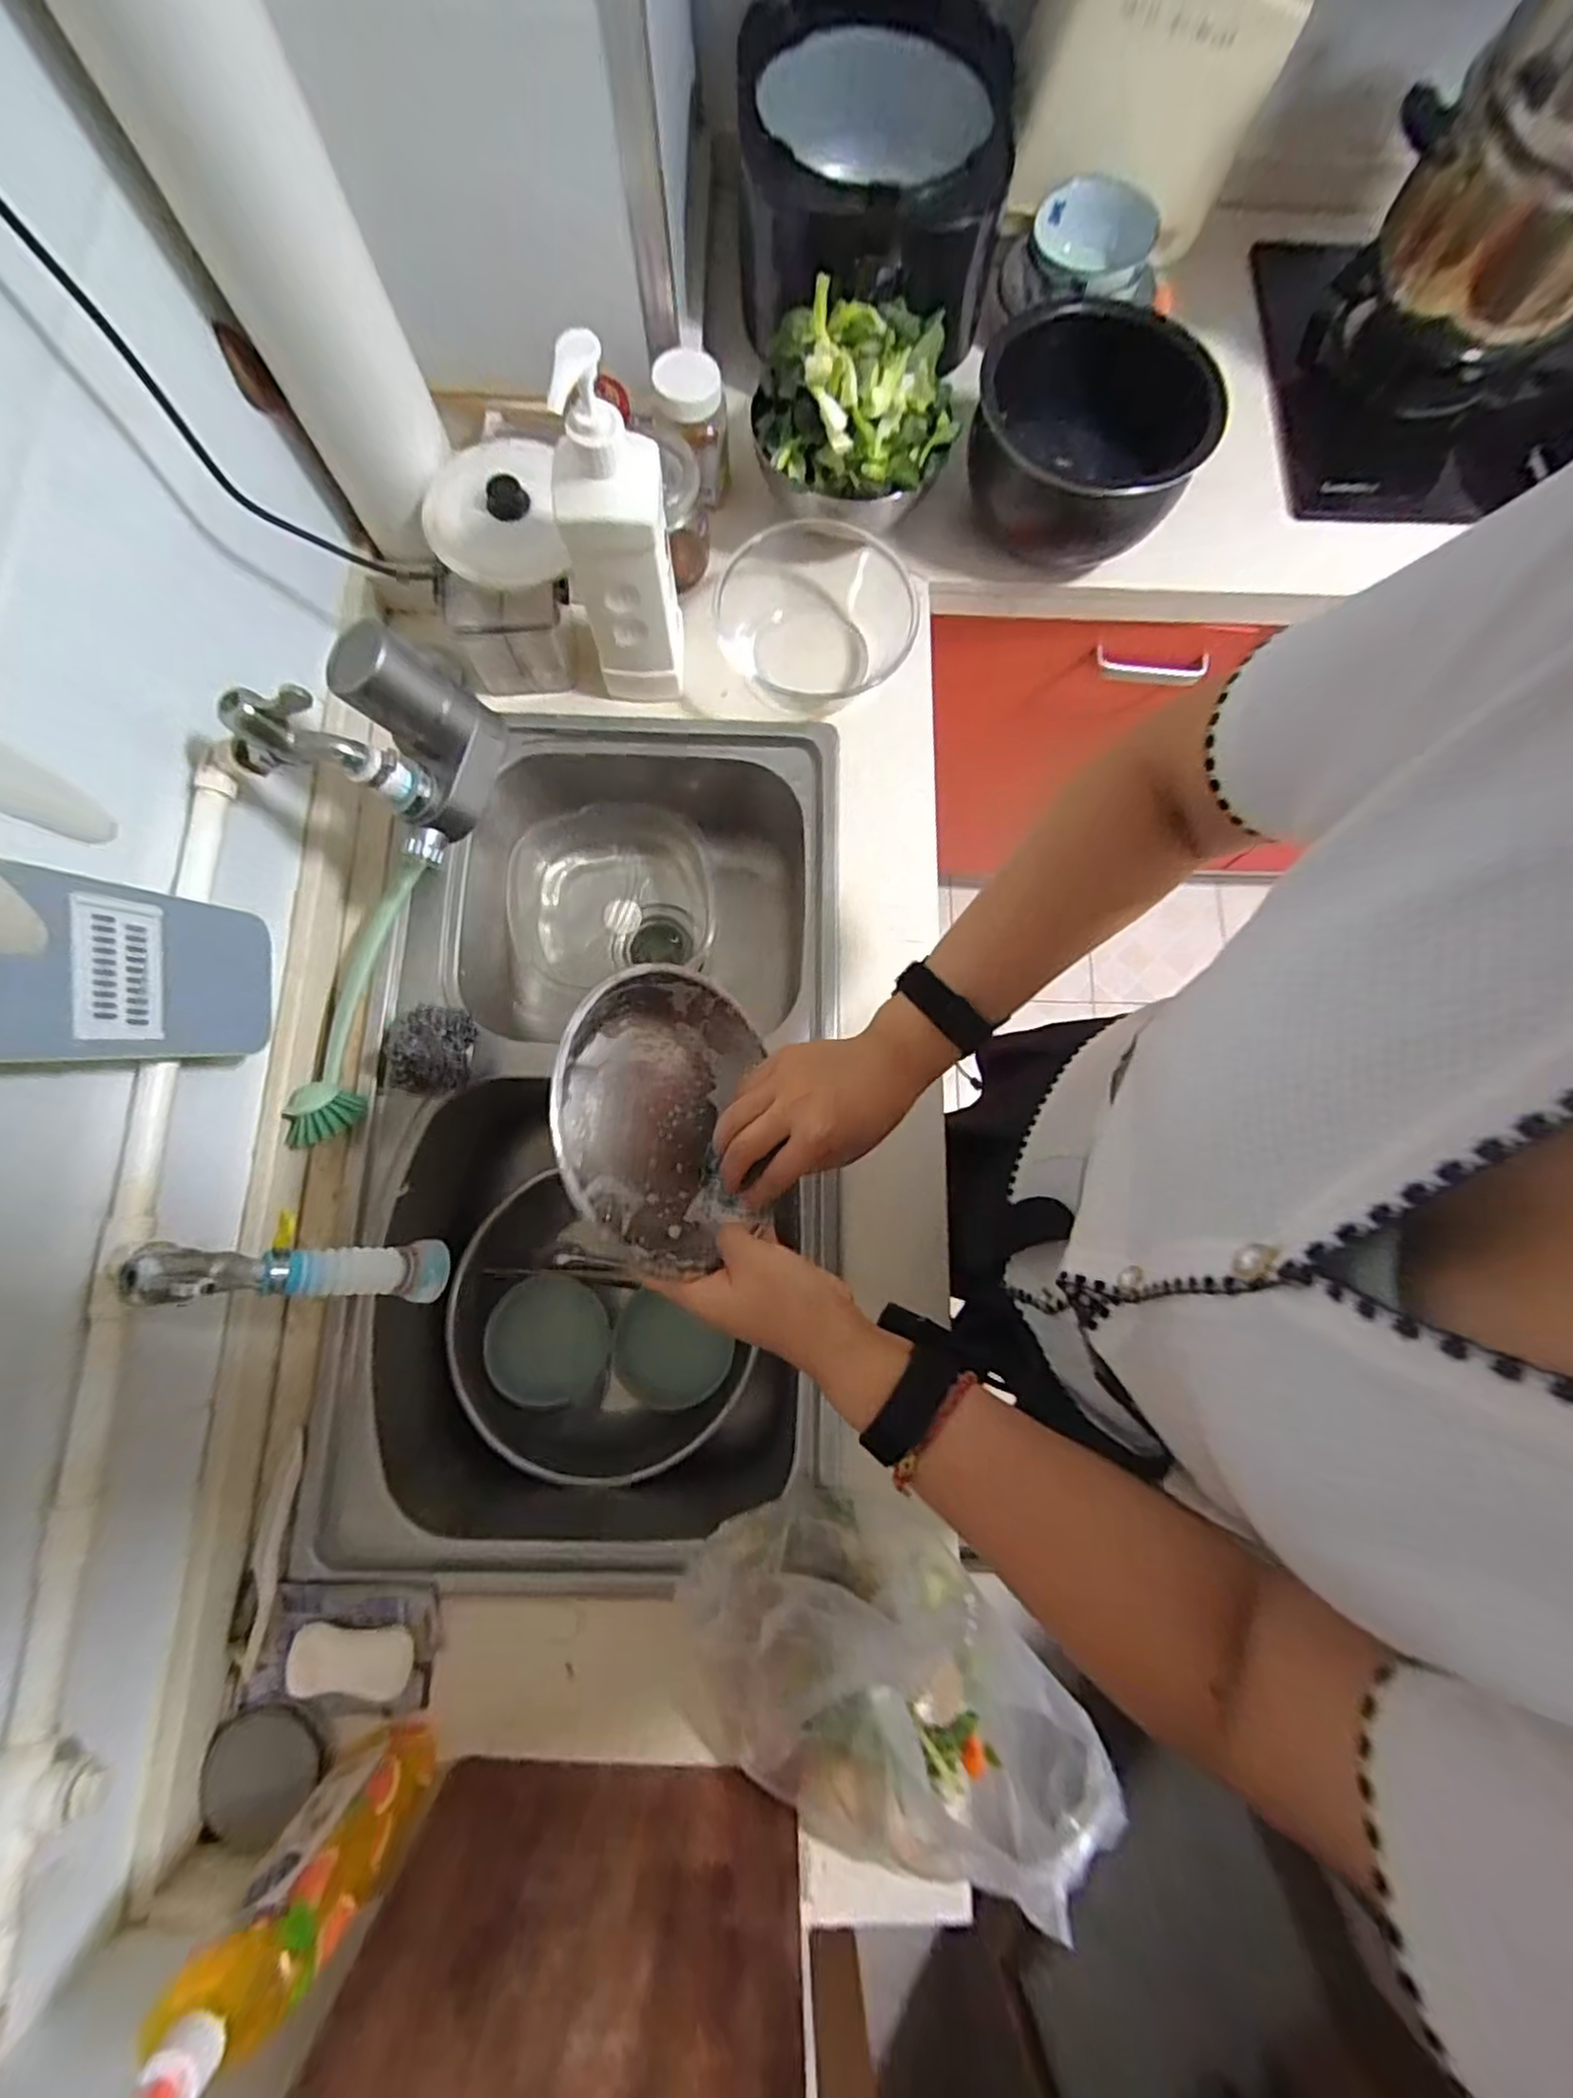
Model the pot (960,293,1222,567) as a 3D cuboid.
[{"bbox_3d":[0.308,-0.618,0.712,0.206,0.126,0.223,0,78,-1],"label":"pot"}]

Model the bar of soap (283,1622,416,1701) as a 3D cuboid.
[{"bbox_3d":[-0.323,0.453,0.526,0.083,0.024,0.036,20,78,-16],"label":"bar of soap"}]

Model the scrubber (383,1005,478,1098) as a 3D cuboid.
[{"bbox_3d":[-0.306,-0.003,0.617,0.065,0.046,0.079,4,78,0],"label":"scrubber"}]

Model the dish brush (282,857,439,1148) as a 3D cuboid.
[{"bbox_3d":[-0.378,-0.048,0.625,0.062,0.049,0.270,9,78,1],"label":"dish brush"}]

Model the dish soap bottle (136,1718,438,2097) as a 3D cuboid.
[{"bbox_3d":[-0.285,0.504,0.431,0.063,0.210,0.054,35,80,6],"label":"dish soap bottle"}]

